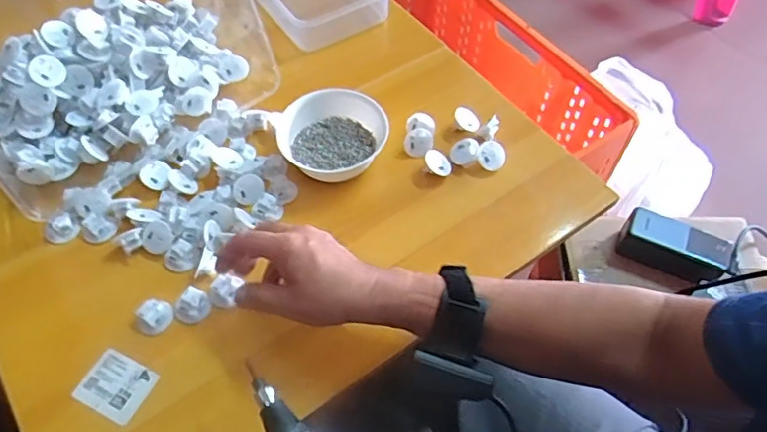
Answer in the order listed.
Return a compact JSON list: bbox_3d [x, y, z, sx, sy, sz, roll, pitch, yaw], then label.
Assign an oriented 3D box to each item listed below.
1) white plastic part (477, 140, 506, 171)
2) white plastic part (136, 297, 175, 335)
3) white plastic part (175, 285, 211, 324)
[{"bbox_3d":[0.120,-0.068,0.655,0.032,0.013,0.032,0,85,-2],"label":"white plastic part"},{"bbox_3d":[-0.215,0.095,0.549,0.028,0.019,0.033,32,60,19],"label":"white plastic part"},{"bbox_3d":[-0.182,0.086,0.556,0.031,0.020,0.025,-37,64,-24],"label":"white plastic part"}]

